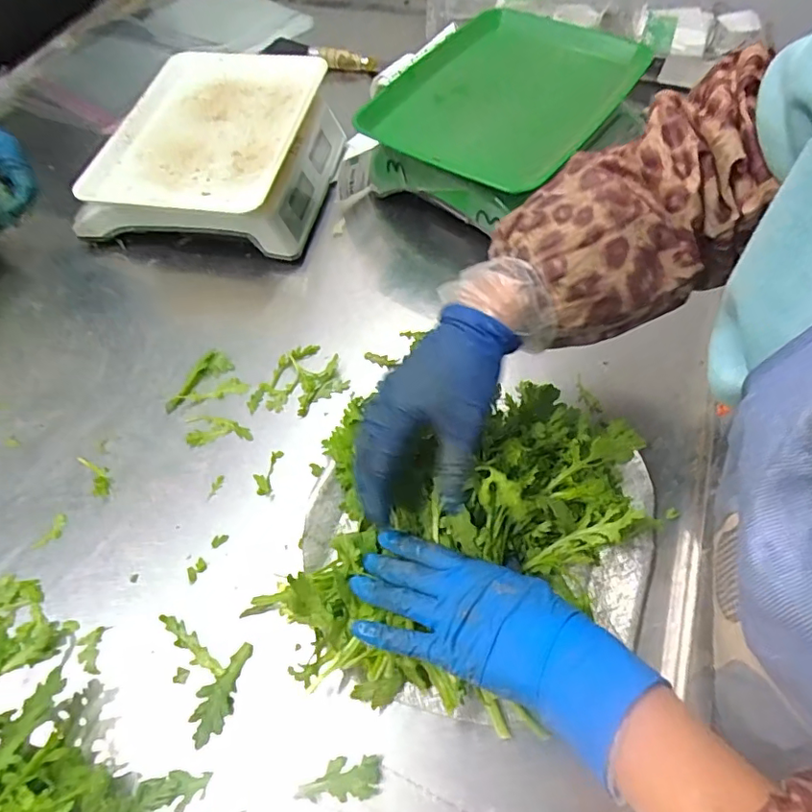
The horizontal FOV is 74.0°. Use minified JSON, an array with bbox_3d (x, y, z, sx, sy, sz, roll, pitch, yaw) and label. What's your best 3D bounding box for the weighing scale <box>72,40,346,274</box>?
[{"bbox_3d":[-0.228,-0.294,0.641,0.264,0.103,0.271,7,59,7],"label":"weighing scale"}]

